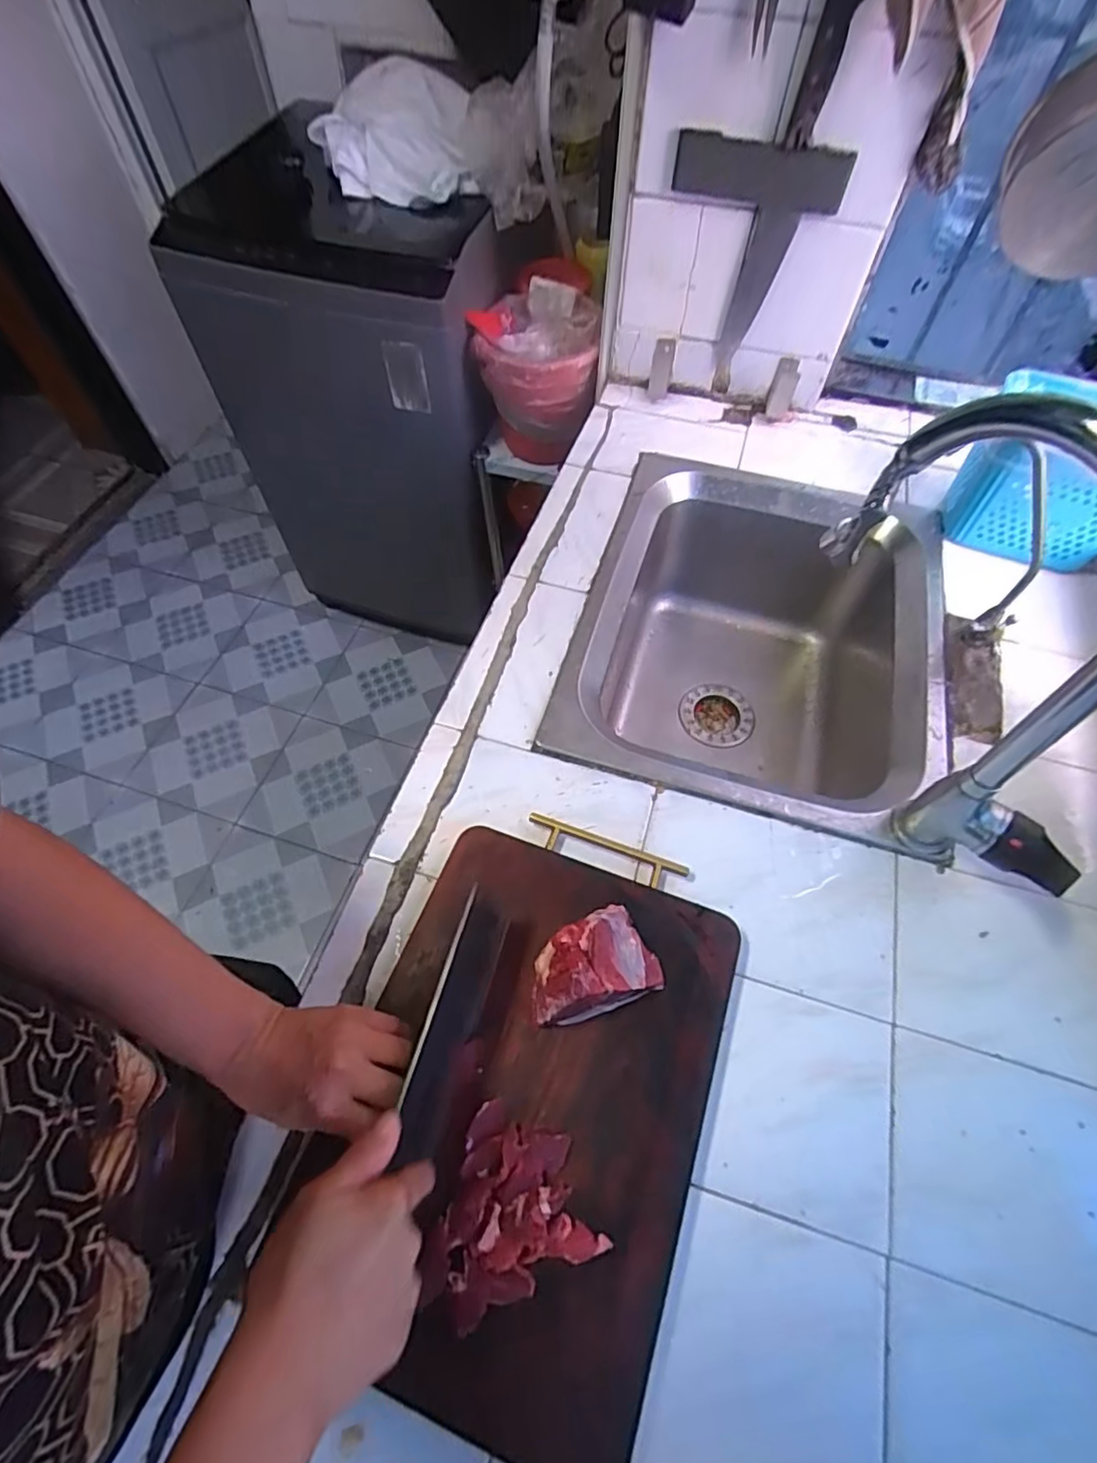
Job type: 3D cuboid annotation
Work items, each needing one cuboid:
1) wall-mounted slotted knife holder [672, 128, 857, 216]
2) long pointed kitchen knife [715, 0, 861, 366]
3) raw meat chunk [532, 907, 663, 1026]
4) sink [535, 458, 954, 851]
[{"bbox_3d":[0.245,-0.645,0.698,0.193,0.055,0.024,17,61,8],"label":"wall-mounted slotted knife holder"},{"bbox_3d":[0.268,-0.617,0.706,0.051,0.344,0.018,22,62,11],"label":"long pointed kitchen knife"},{"bbox_3d":[0.032,0.179,0.459,0.097,0.048,0.065,-21,62,-13],"label":"raw meat chunk"},{"bbox_3d":[0.242,-0.077,0.778,0.389,0.229,0.472,16,61,8],"label":"sink"}]

